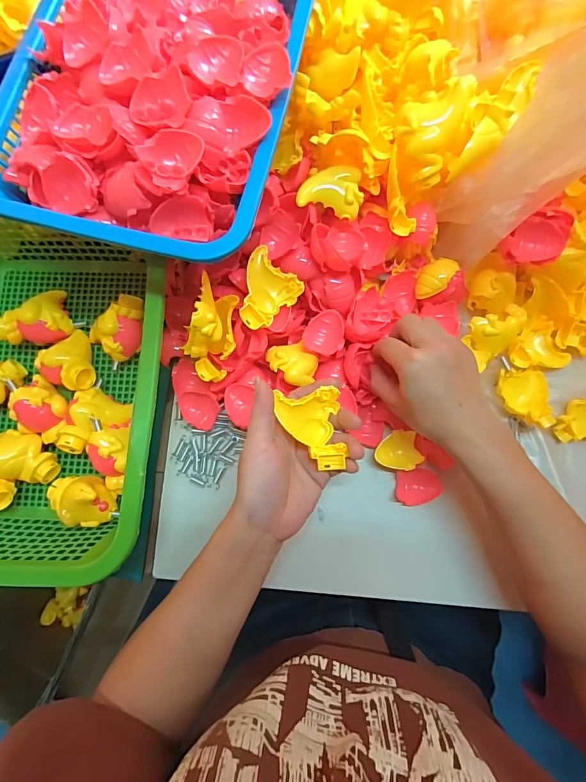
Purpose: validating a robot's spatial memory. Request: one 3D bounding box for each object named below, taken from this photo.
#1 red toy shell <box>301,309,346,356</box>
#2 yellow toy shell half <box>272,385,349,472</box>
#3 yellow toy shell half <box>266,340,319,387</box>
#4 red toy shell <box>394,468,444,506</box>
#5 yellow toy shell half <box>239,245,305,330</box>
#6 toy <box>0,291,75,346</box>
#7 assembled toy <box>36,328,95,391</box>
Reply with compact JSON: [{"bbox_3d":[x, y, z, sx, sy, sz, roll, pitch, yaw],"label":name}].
[{"bbox_3d":[0.031,-0.058,0.372,0.038,0.012,0.043,13,83,4],"label":"red toy shell"},{"bbox_3d":[0.016,0.032,0.316,0.049,0.030,0.066,-6,82,1],"label":"yellow toy shell half"},{"bbox_3d":[0.001,-0.028,0.380,0.045,0.017,0.056,-44,83,-4],"label":"yellow toy shell half"},{"bbox_3d":[0.127,0.097,0.389,0.043,0.013,0.034,-8,82,1],"label":"red toy shell"},{"bbox_3d":[-0.029,-0.092,0.363,0.054,0.028,0.066,39,85,6],"label":"yellow toy shell half"},{"bbox_3d":[-0.272,-0.082,0.410,0.060,0.043,0.063,-5,82,1],"label":"toy"},{"bbox_3d":[-0.228,-0.033,0.396,0.055,0.041,0.059,22,83,5],"label":"assembled toy"}]

